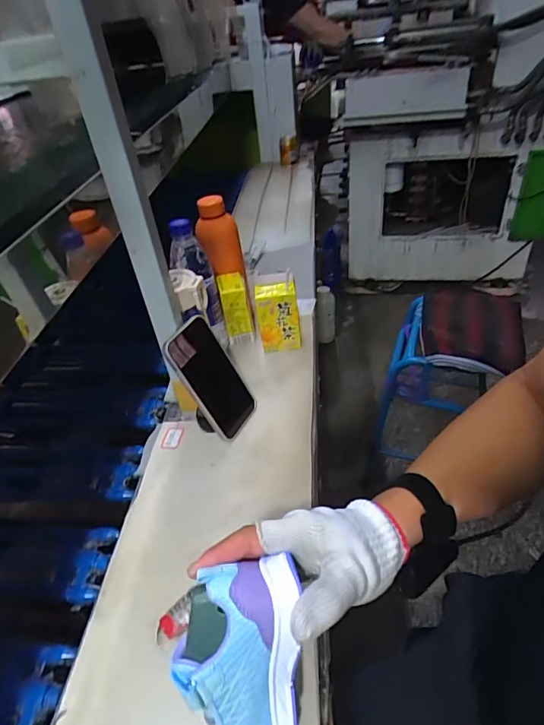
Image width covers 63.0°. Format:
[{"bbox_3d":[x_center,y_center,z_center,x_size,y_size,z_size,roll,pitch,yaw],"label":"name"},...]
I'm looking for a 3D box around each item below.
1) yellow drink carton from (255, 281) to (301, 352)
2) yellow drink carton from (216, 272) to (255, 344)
[{"bbox_3d":[0.010,-0.070,0.724,0.065,0.119,0.033,-13,37,-2],"label":"yellow drink carton"},{"bbox_3d":[-0.061,-0.089,0.765,0.046,0.112,0.061,-12,39,-4],"label":"yellow drink carton"}]

